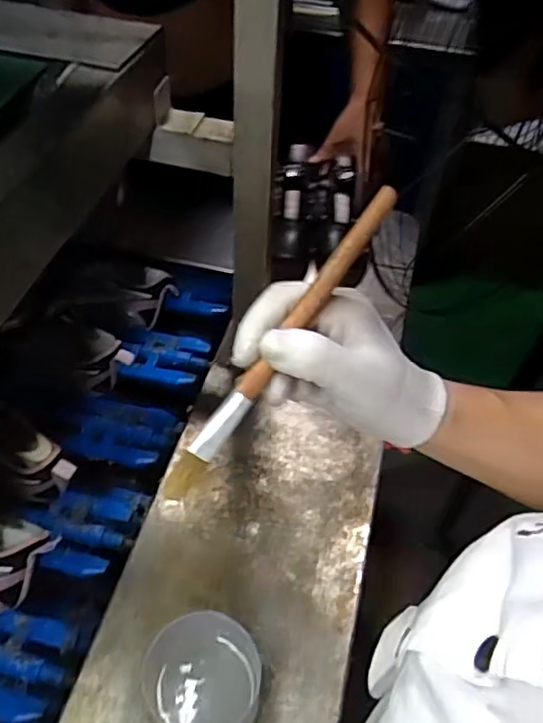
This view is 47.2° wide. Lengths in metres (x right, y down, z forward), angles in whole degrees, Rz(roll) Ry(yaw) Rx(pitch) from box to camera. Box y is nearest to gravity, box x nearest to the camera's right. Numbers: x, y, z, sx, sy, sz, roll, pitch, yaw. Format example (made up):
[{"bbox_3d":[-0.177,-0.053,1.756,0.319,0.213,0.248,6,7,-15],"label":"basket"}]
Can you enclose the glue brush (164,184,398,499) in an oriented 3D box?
[{"bbox_3d":[0.004,-0.008,0.316,0.011,0.012,0.189,38,94,26],"label":"glue brush"}]

